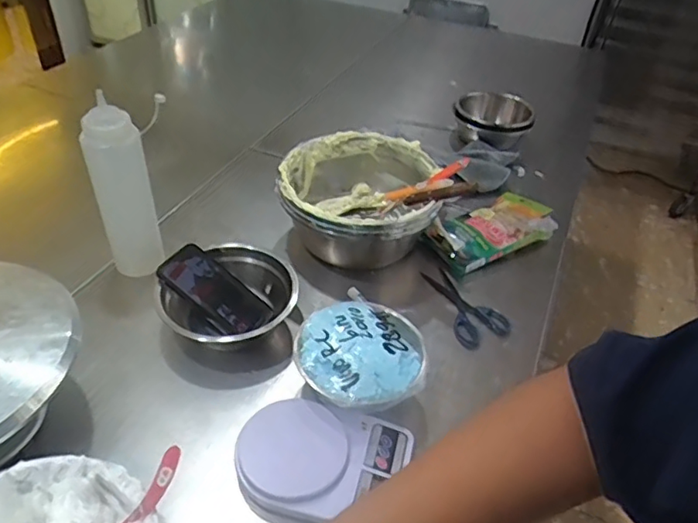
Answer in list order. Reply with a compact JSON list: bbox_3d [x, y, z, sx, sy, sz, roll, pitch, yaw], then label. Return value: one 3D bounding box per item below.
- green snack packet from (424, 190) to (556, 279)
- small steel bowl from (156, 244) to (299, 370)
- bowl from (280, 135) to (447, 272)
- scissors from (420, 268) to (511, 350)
[{"bbox_3d":[0.251,-0.059,0.996,0.223,0.059,0.112,-21,47,-26],"label":"green snack packet"},{"bbox_3d":[-0.172,0.061,0.810,0.178,0.076,0.170,2,41,-2],"label":"small steel bowl"},{"bbox_3d":[0.014,-0.101,0.961,0.247,0.127,0.263,2,41,-2],"label":"bowl"},{"bbox_3d":[0.176,0.068,0.892,0.086,0.008,0.162,-18,46,-23],"label":"scissors"}]

